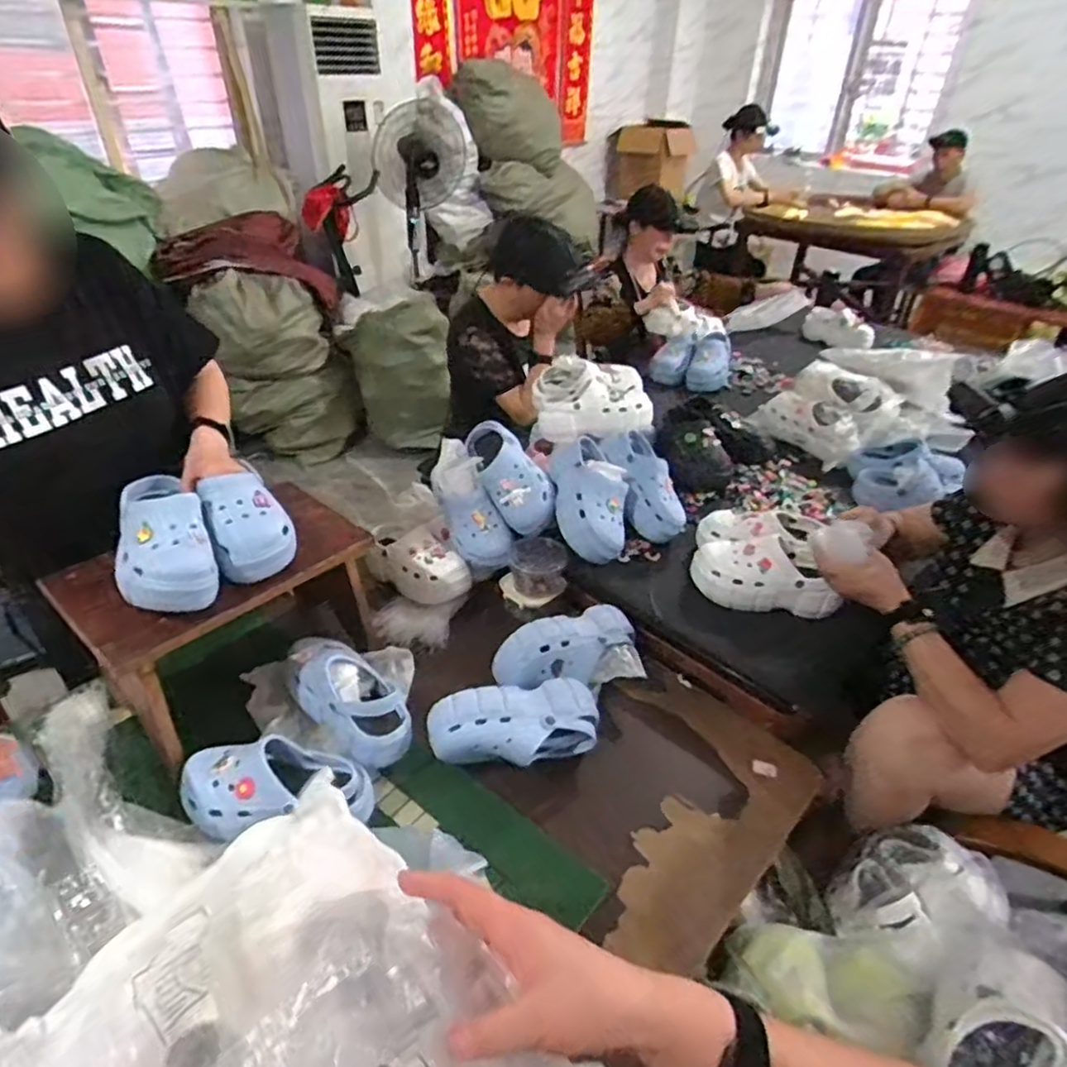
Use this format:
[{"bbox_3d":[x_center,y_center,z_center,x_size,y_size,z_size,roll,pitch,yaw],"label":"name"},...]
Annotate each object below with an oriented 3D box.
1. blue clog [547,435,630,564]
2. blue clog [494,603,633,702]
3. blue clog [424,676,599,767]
[{"bbox_3d":[0.115,-0.066,1.314,0.147,0.108,0.258,-1,70,-15],"label":"blue clog"},{"bbox_3d":[0.062,0.219,1.148,0.266,0.109,0.144,-10,38,-17],"label":"blue clog"},{"bbox_3d":[-0.023,0.313,1.012,0.270,0.127,0.121,-8,37,-15],"label":"blue clog"}]

